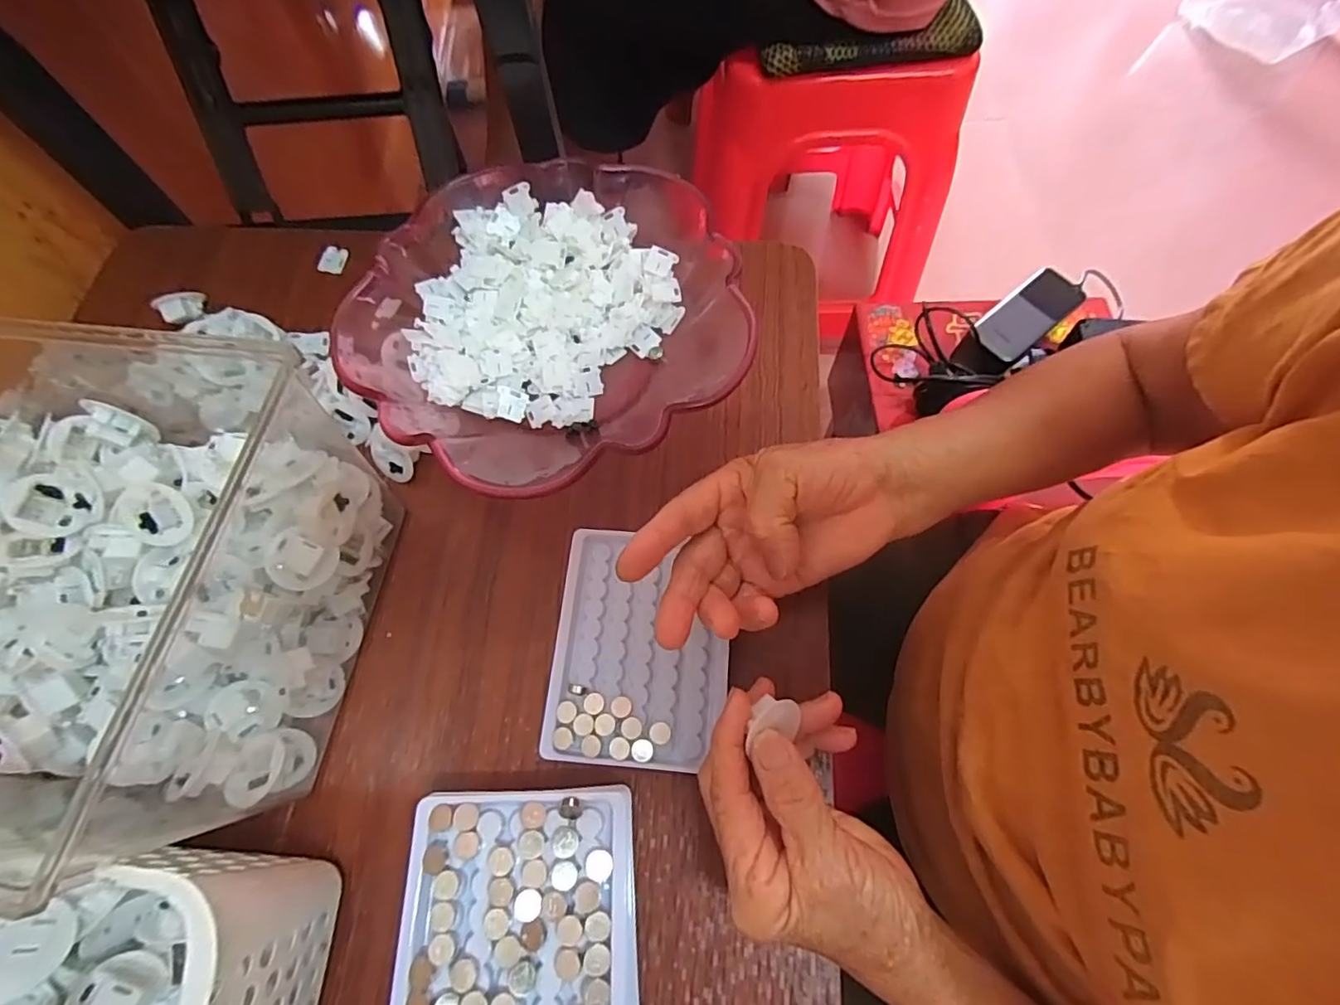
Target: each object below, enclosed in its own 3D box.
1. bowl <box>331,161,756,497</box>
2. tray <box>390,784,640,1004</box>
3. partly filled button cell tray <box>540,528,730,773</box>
[{"bbox_3d":[-0.079,-0.123,0.377,0.241,0.059,0.239,0,68,1],"label":"bowl"},{"bbox_3d":[-0.066,0.197,0.244,0.102,0.010,0.130,-2,68,0],"label":"tray"},{"bbox_3d":[-0.017,0.080,0.326,0.096,0.010,0.127,4,67,3],"label":"partly filled button cell tray"}]

